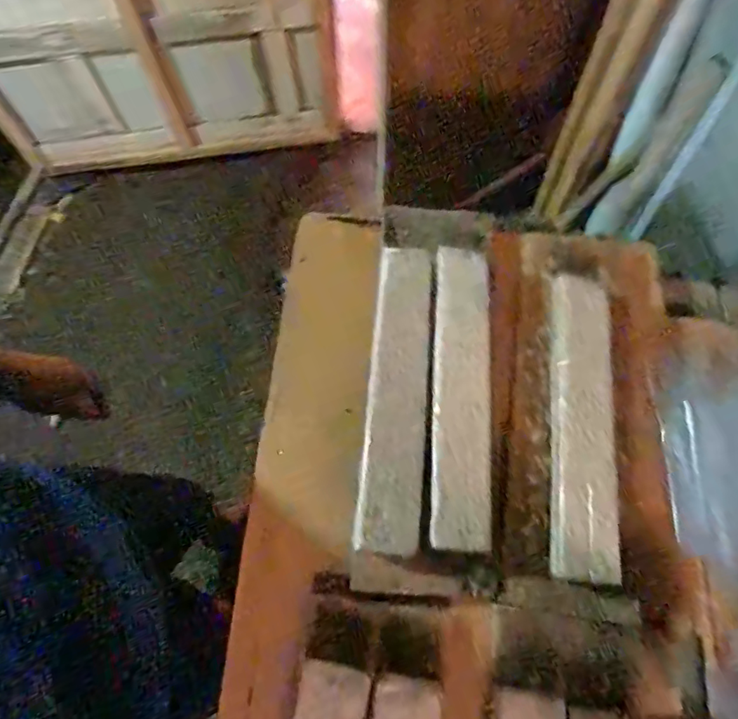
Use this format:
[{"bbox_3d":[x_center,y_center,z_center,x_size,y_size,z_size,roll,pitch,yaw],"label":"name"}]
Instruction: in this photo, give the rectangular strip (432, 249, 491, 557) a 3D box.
[{"bbox_3d":[0.112,0.025,0.608,0.067,0.029,0.378,4,66,2],"label":"rectangular strip"}]

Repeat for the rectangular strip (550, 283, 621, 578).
[{"bbox_3d":[0.259,0.066,0.616,0.068,0.034,0.369,7,66,3],"label":"rectangular strip"}]

